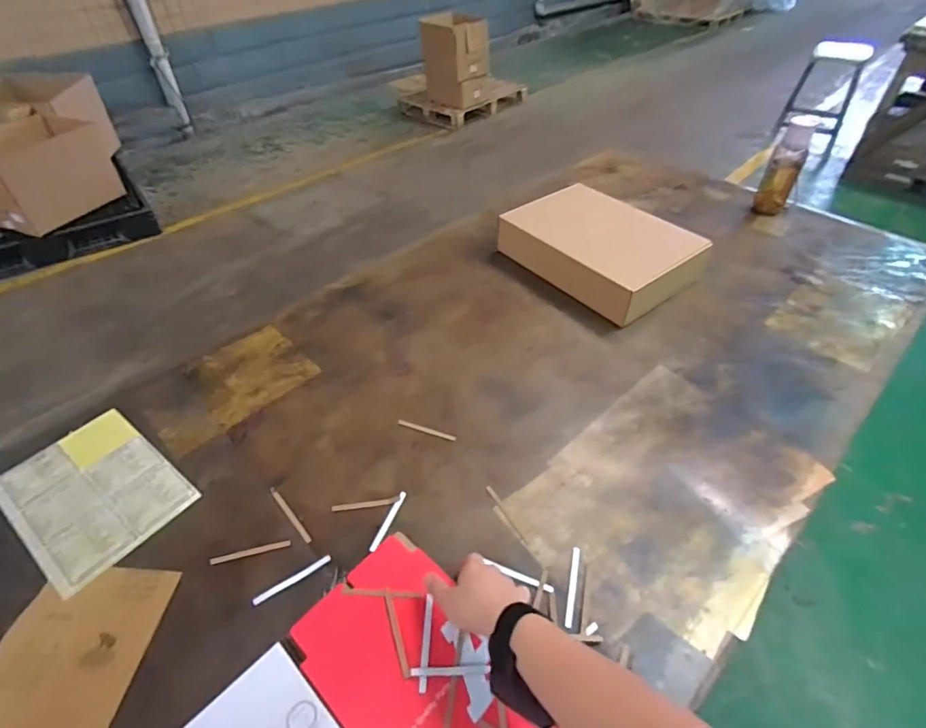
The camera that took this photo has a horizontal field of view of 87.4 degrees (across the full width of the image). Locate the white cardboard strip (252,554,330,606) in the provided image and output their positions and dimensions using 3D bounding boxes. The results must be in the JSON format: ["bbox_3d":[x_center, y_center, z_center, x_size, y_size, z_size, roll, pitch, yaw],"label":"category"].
[{"bbox_3d":[-0.210,0.266,0.600,0.097,0.004,0.011,-27,49,-24],"label":"white cardboard strip"}]

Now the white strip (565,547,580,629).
[{"bbox_3d":[0.133,0.267,0.586,0.010,0.004,0.094,9,45,12],"label":"white strip"}]

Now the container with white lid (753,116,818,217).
[{"bbox_3d":[0.760,-0.461,1.151,0.069,0.203,0.060,21,49,21],"label":"container with white lid"}]

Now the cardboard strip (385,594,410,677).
[{"bbox_3d":[-0.072,0.297,0.533,0.008,0.004,0.084,-19,53,-7],"label":"cardboard strip"}]

